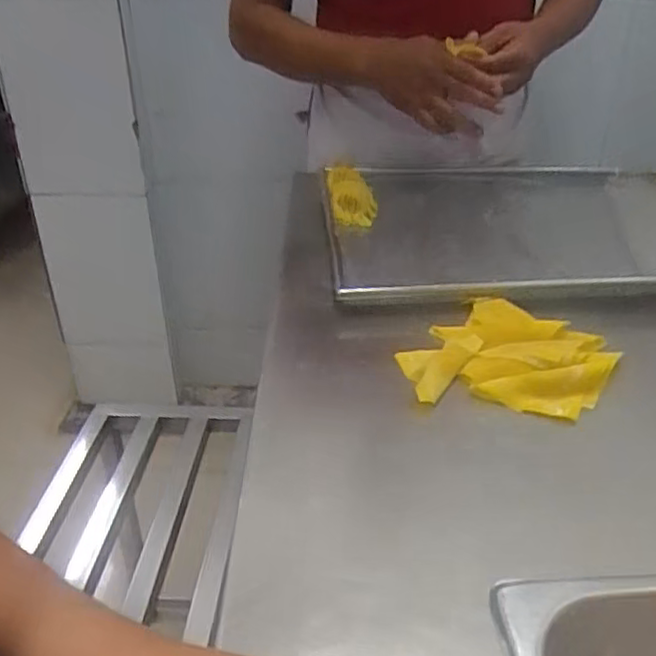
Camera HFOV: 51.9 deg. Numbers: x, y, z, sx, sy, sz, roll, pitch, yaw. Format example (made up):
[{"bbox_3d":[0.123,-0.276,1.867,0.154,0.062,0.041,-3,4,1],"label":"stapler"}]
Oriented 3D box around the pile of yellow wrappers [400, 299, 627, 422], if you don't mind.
[{"bbox_3d":[0.164,0.031,0.621,0.163,0.027,0.181,20,36,31],"label":"pile of yellow wrappers"}]

